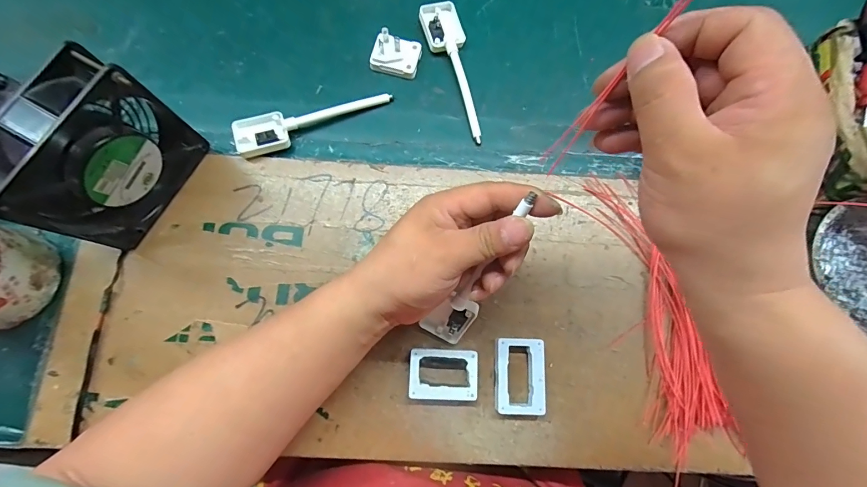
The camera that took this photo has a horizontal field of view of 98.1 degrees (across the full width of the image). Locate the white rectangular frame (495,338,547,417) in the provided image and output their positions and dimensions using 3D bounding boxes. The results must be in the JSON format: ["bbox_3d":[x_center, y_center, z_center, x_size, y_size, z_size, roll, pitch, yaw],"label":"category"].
[{"bbox_3d":[0.073,0.113,0.322,0.041,0.016,0.061,2,77,-1],"label":"white rectangular frame"}]

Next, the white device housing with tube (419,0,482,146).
[{"bbox_3d":[0.031,-0.181,0.386,0.042,0.022,0.155,-21,78,-6],"label":"white device housing with tube"}]

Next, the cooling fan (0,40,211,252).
[{"bbox_3d":[-0.255,-0.065,0.292,0.045,0.124,0.119,31,78,6],"label":"cooling fan"}]

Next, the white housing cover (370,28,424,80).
[{"bbox_3d":[-0.038,-0.195,0.387,0.048,0.014,0.038,12,96,-10],"label":"white housing cover"}]

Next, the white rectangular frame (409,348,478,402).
[{"bbox_3d":[0.008,0.111,0.319,0.057,0.016,0.041,3,77,-1],"label":"white rectangular frame"}]

